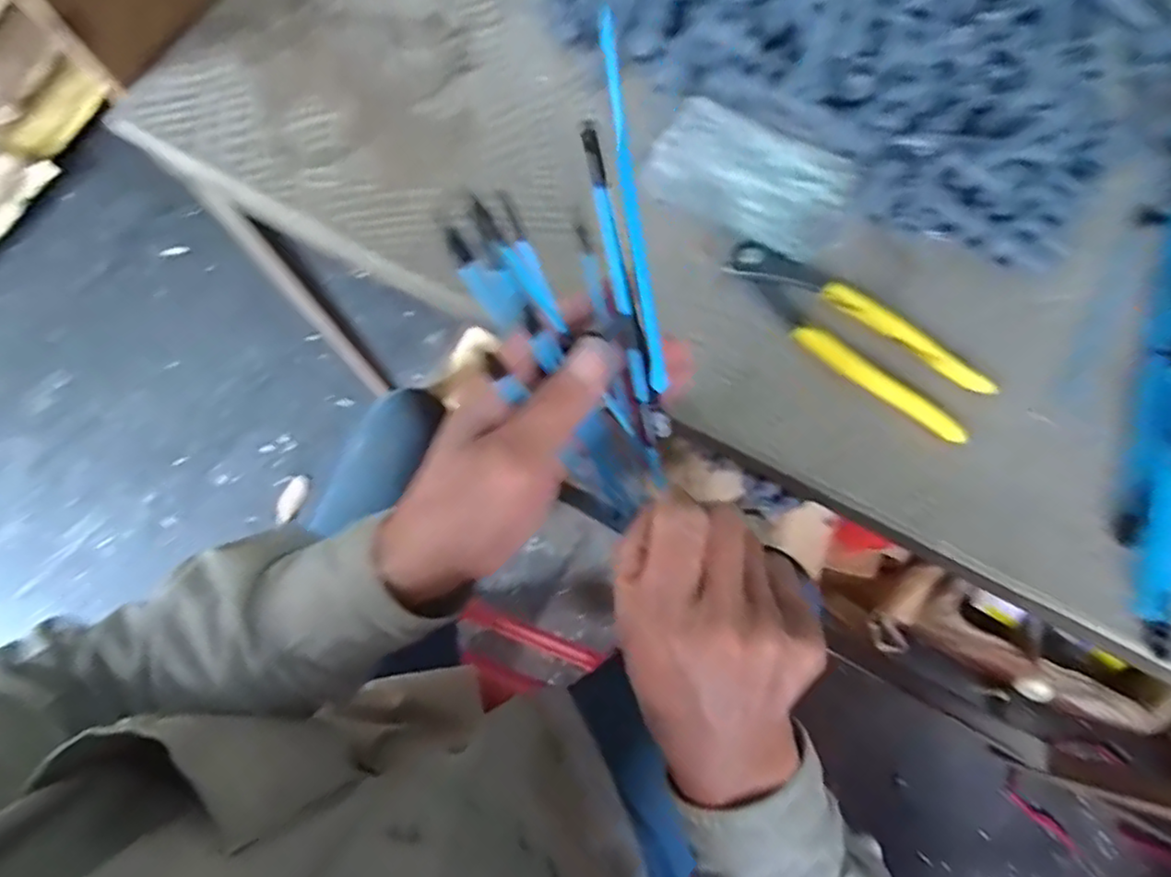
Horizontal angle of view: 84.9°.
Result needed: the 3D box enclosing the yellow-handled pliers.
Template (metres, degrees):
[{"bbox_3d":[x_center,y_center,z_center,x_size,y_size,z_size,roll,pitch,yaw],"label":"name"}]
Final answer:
[{"bbox_3d":[0.155,-0.062,0.372,0.162,0.010,0.051,34,76,8],"label":"yellow-handled pliers"}]

